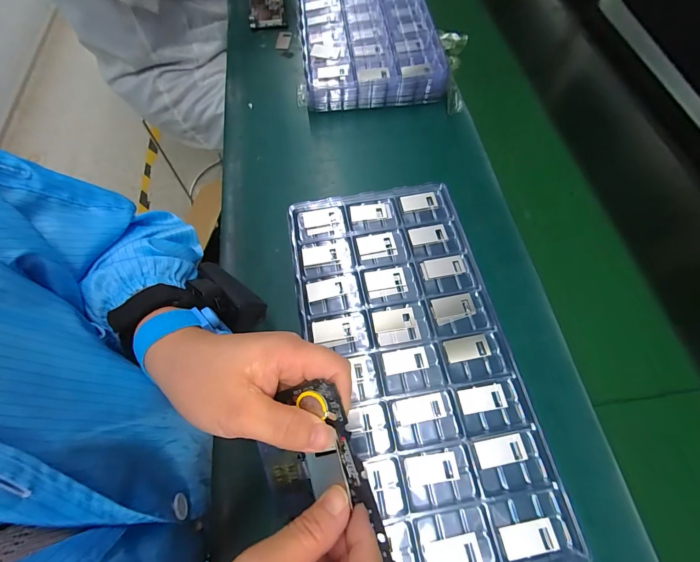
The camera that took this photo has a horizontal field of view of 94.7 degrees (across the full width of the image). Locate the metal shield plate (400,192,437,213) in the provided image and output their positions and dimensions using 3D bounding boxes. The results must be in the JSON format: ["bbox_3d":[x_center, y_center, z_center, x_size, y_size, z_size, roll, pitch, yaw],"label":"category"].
[{"bbox_3d":[0.087,-0.099,0.405,0.044,0.004,0.024,-9,67,-3],"label":"metal shield plate"}]

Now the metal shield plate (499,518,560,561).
[{"bbox_3d":[0.147,0.212,0.264,0.043,0.006,0.021,-10,67,-3],"label":"metal shield plate"}]

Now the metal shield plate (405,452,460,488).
[{"bbox_3d":[0.073,0.167,0.285,0.045,0.004,0.022,-7,67,-2],"label":"metal shield plate"}]

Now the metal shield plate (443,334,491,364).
[{"bbox_3d":[0.120,0.069,0.329,0.044,0.004,0.022,-10,67,-3],"label":"metal shield plate"}]

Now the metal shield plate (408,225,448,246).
[{"bbox_3d":[0.093,-0.055,0.385,0.044,0.004,0.023,-11,67,-4],"label":"metal shield plate"}]

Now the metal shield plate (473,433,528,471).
[{"bbox_3d":[0.136,0.154,0.290,0.044,0.004,0.022,-10,67,-3],"label":"metal shield plate"}]

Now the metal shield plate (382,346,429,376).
[{"bbox_3d":[0.056,0.081,0.325,0.044,0.004,0.022,-9,72,-7],"label":"metal shield plate"}]

